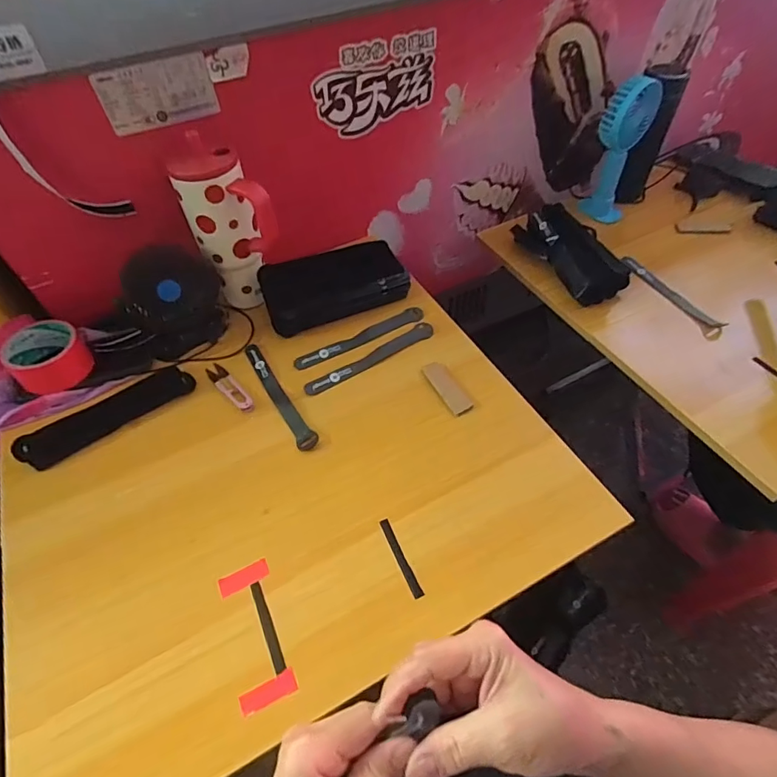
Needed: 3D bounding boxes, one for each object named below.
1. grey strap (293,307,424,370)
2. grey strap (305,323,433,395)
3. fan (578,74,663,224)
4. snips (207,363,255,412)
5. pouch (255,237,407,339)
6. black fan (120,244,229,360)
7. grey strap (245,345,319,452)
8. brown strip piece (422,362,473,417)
[{"bbox_3d":[-0.039,-0.072,0.657,0.195,0.006,0.030,-24,48,-14],"label":"grey strap"},{"bbox_3d":[-0.023,-0.041,0.629,0.191,0.011,0.025,-26,55,-18],"label":"grey strap"},{"bbox_3d":[0.390,-0.397,0.804,0.081,0.238,0.083,16,54,15],"label":"fan"},{"bbox_3d":[-0.207,-0.003,0.611,0.022,0.010,0.103,-36,59,-23],"label":"snips"},{"bbox_3d":[-0.074,-0.148,0.673,0.206,0.076,0.069,-16,53,-10],"label":"pouch"},{"bbox_3d":[-0.283,-0.119,0.627,0.116,0.120,0.062,-28,56,-19],"label":"black fan"},{"bbox_3d":[-0.144,0.005,0.601,0.024,0.008,0.198,-28,56,-19],"label":"grey strap"},{"bbox_3d":[0.076,-0.001,0.593,0.032,0.005,0.088,-22,54,-15],"label":"brown strip piece"}]

